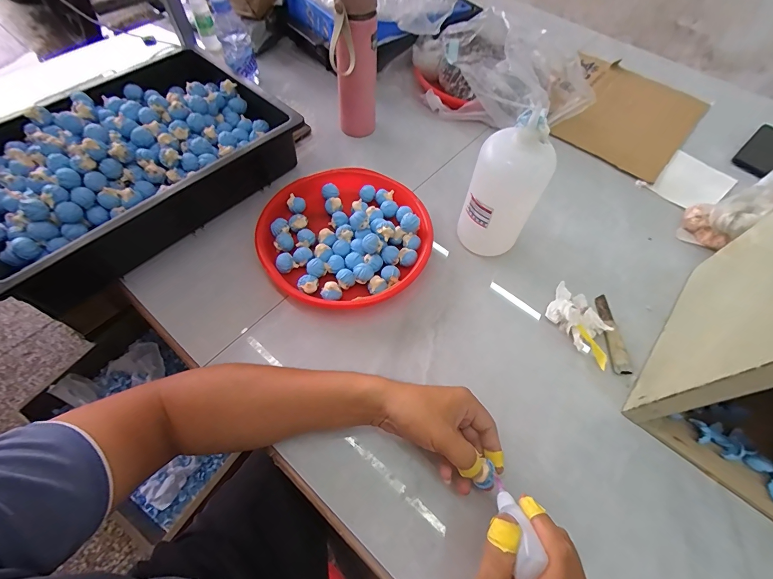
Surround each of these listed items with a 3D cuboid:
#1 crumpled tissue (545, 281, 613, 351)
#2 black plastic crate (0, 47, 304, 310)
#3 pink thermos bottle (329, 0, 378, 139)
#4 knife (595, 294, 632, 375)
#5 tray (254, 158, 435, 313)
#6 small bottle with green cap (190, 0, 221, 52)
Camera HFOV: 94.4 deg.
[{"bbox_3d":[0.257,0.031,0.491,0.065,0.036,0.089,-24,64,-15],"label":"crumpled tissue"},{"bbox_3d":[-0.382,-0.195,0.545,0.282,0.104,0.450,39,66,19],"label":"black plastic crate"},{"bbox_3d":[-0.051,-0.365,0.572,0.072,0.245,0.052,2,60,-1],"label":"pink thermos bottle"},{"bbox_3d":[0.308,0.059,0.491,0.021,0.008,0.118,4,60,0],"label":"knife"},{"bbox_3d":[-0.059,-0.085,0.538,0.241,0.041,0.243,1,60,-2],"label":"tray"},{"bbox_3d":[-0.388,-0.572,0.749,0.035,0.132,0.033,-20,63,-13],"label":"small bottle with green cap"}]

